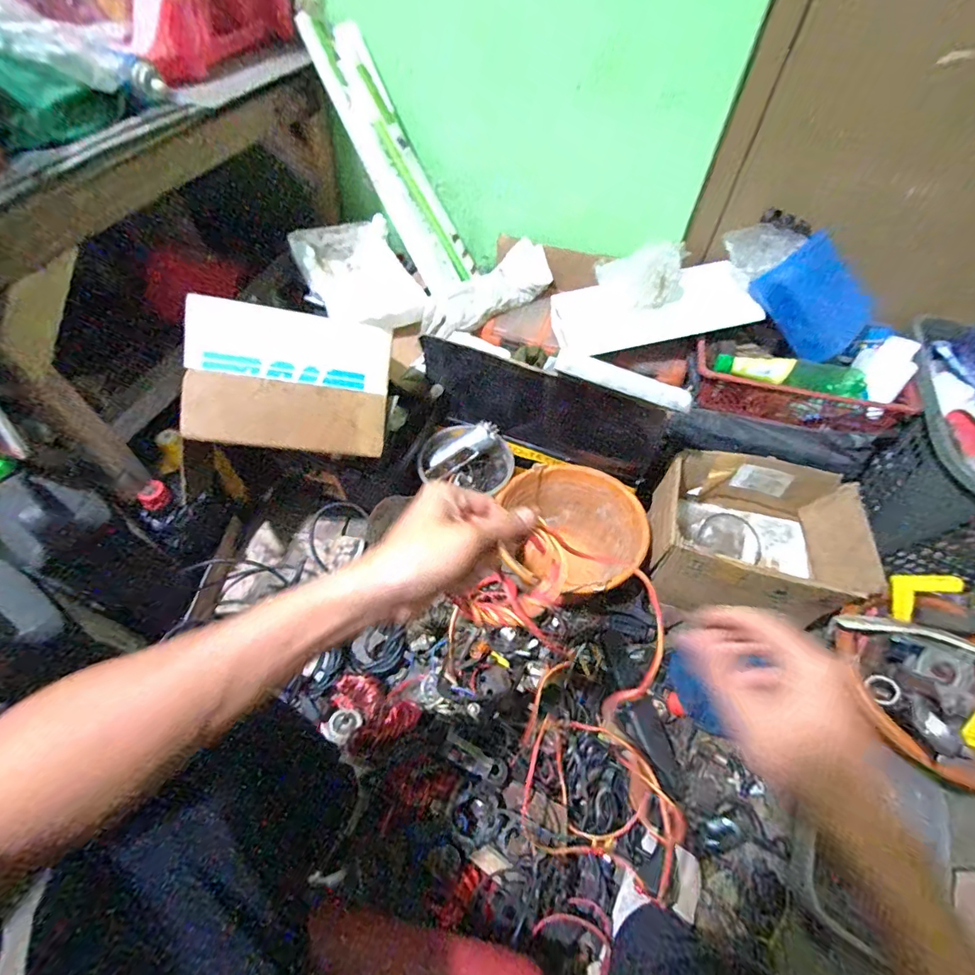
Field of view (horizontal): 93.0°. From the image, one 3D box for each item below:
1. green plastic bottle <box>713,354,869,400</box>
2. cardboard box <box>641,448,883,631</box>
[{"bbox_3d":[0.503,-0.188,0.768,0.237,0.052,0.049,10,55,7],"label":"green plastic bottle"},{"bbox_3d":[0.448,0.087,0.808,0.314,0.157,0.240,12,56,8],"label":"cardboard box"}]

